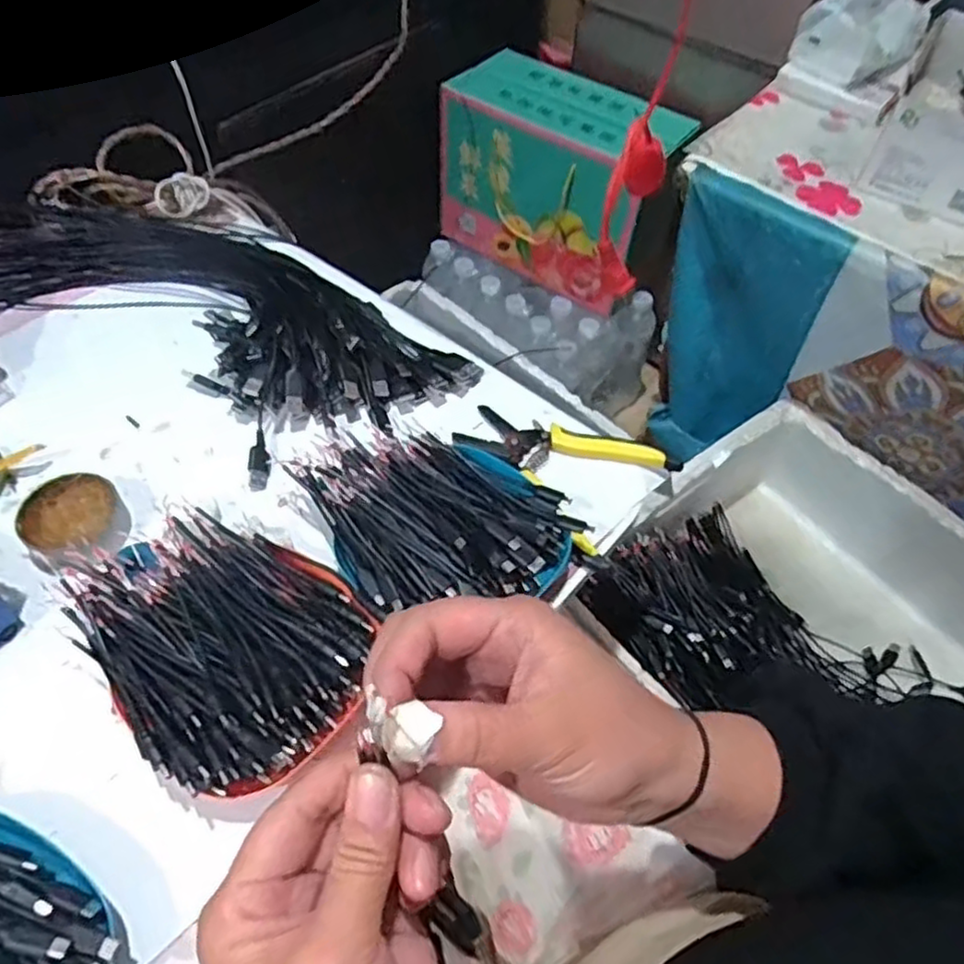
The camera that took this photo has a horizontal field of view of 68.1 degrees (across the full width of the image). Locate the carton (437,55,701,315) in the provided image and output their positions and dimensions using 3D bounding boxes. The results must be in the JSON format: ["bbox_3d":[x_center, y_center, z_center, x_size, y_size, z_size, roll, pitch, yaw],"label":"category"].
[{"bbox_3d":[0.114,-0.451,1.076,0.328,0.237,0.171,37,60,20],"label":"carton"}]

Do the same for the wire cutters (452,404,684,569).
[{"bbox_3d":[0.057,-0.019,0.540,0.152,0.023,0.117,35,60,19],"label":"wire cutters"}]

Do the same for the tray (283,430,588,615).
[{"bbox_3d":[-0.028,0.026,0.487,0.161,0.050,0.153,-17,58,-15],"label":"tray"}]

